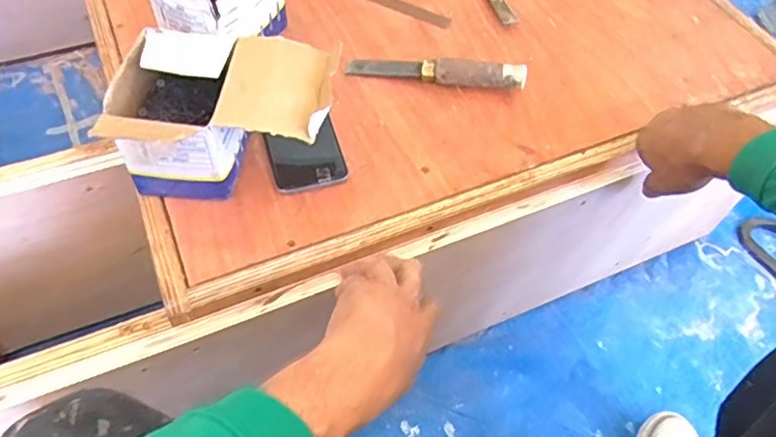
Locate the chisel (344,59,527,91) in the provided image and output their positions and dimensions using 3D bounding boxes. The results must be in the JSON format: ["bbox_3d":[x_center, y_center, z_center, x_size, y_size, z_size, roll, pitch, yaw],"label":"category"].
[{"bbox_3d":[0.054,-0.171,0.673,0.202,0.036,0.026,10,56,5],"label":"chisel"}]

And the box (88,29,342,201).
[{"bbox_3d":[-0.148,-0.089,0.551,0.187,0.129,0.144,2,56,-1],"label":"box"}]

